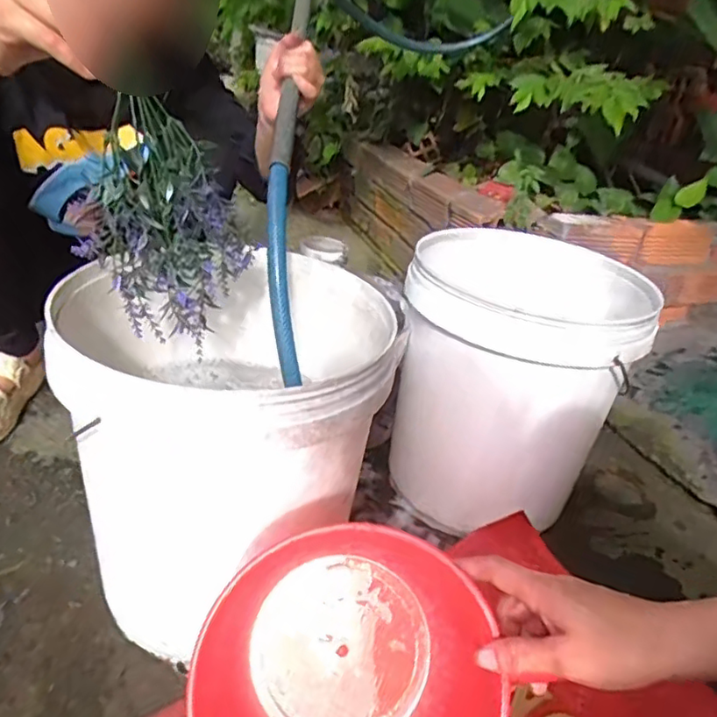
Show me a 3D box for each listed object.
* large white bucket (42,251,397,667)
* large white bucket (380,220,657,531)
[{"bbox_3d":[-0.135,0.090,0.616,0.278,0.327,0.283,4,29,-2],"label":"large white bucket"},{"bbox_3d":[0.203,0.028,0.800,0.274,0.314,0.283,4,29,-2],"label":"large white bucket"}]

